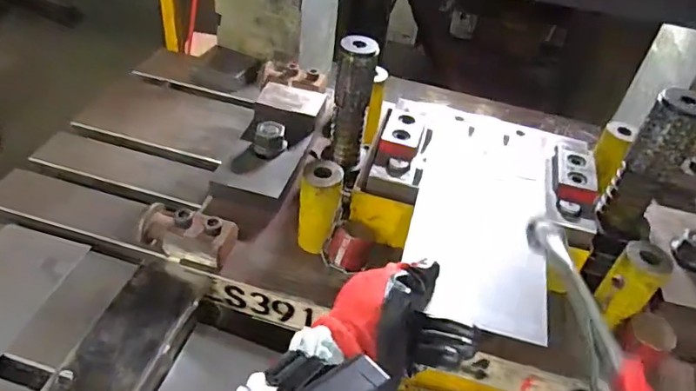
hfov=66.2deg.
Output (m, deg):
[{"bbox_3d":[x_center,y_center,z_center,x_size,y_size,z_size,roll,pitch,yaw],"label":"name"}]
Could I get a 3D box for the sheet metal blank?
[{"bbox_3d":[0.123,0.020,0.498,0.120,0.008,0.244,14,42,8],"label":"sheet metal blank"}]

